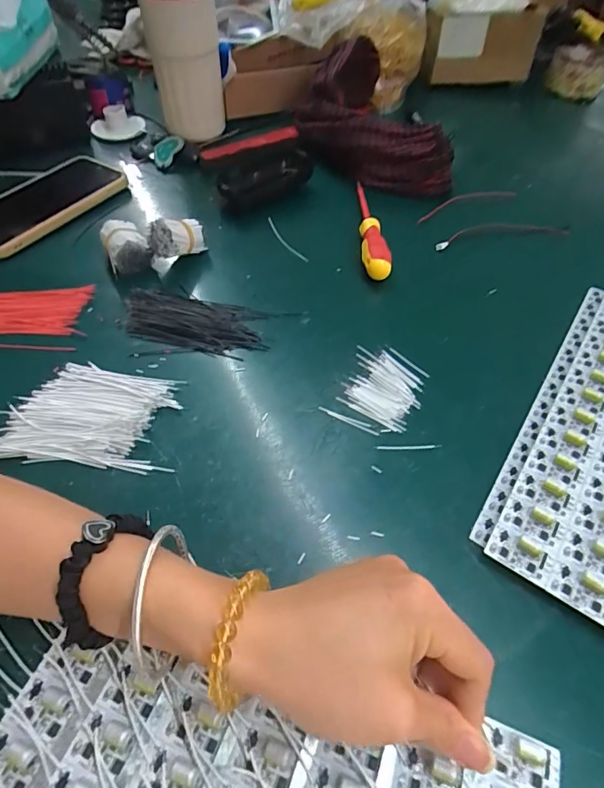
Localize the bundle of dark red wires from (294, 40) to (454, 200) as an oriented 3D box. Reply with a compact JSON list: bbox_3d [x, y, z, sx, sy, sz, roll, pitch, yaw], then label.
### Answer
[{"bbox_3d":[0.078,-0.327,0.548,0.157,0.091,0.200,-5,52,-7],"label":"bundle of dark red wires"}]

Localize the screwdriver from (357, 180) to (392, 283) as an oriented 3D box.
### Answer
[{"bbox_3d":[0.069,-0.172,0.472,0.026,0.023,0.161,1,51,-2],"label":"screwdriver"}]

